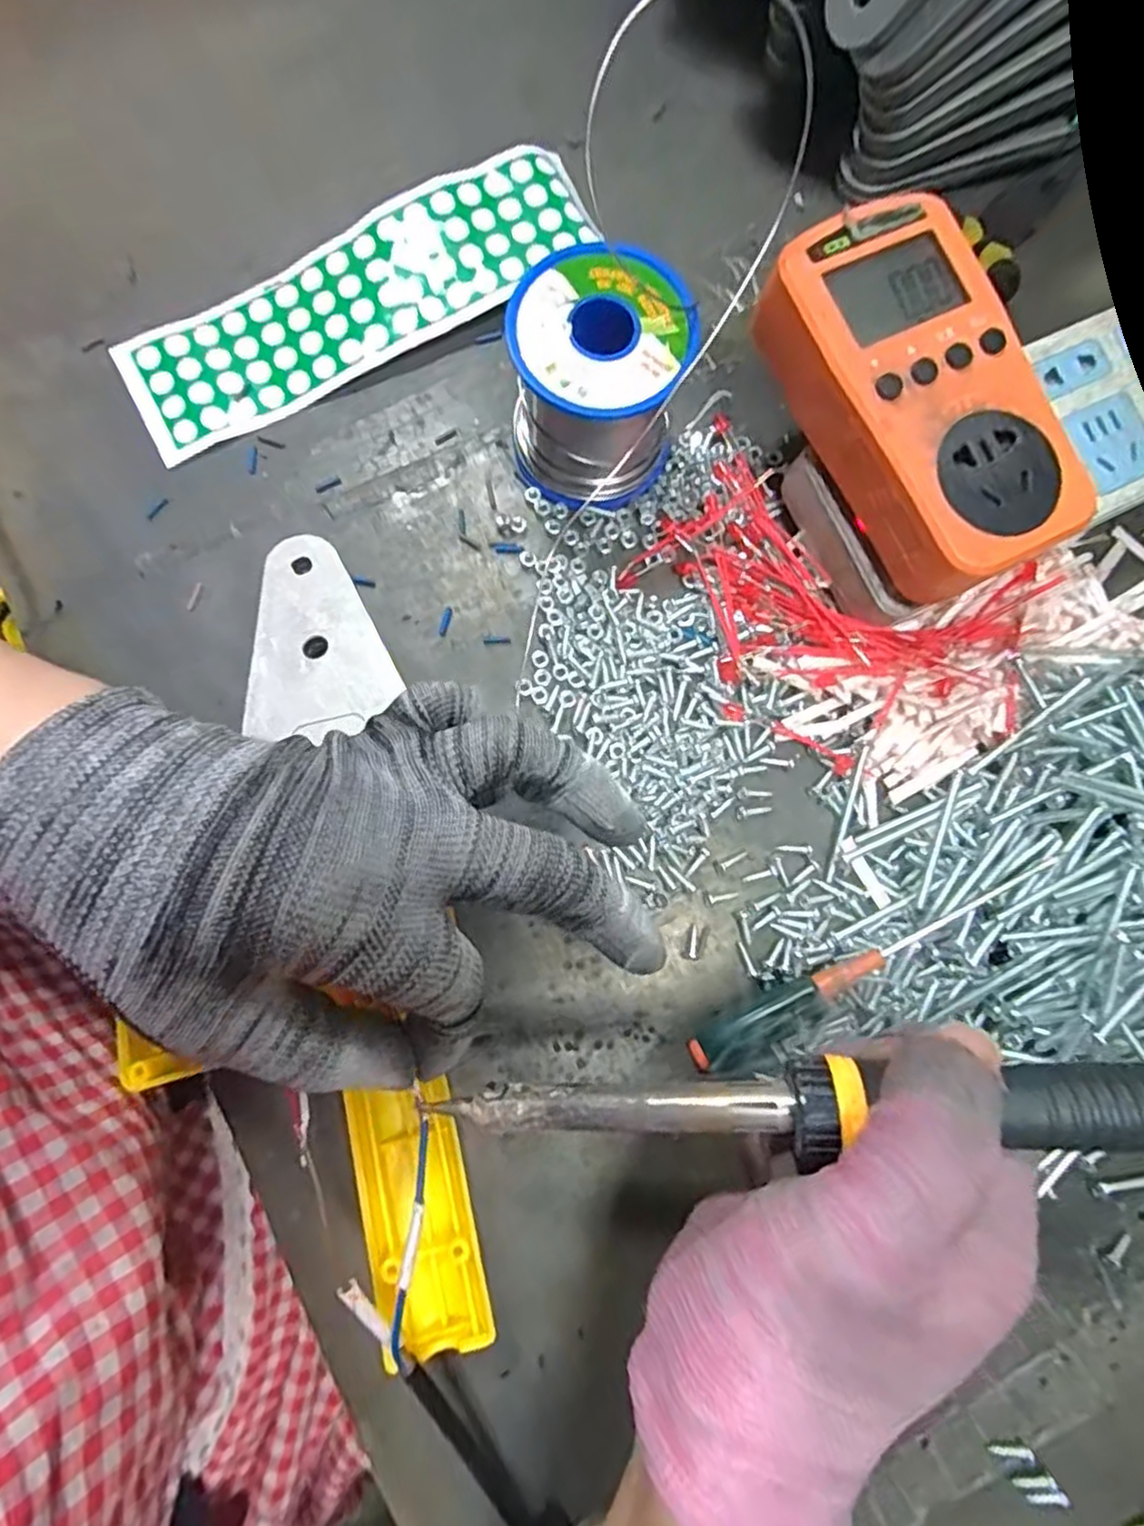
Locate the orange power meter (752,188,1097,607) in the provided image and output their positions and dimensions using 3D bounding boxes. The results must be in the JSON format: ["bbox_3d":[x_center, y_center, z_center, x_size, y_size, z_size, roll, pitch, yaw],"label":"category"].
[{"bbox_3d":[0.116,-0.121,0.236,0.078,0.031,0.126,-19,83,-5],"label":"orange power meter"}]

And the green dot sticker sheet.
[{"bbox_3d":[-0.091,-0.203,0.299,0.213,0.015,0.059,-31,84,-6],"label":"green dot sticker sheet"}]

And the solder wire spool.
[{"bbox_3d":[0.010,-0.145,0.268,0.063,0.062,0.063,9,81,-1],"label":"solder wire spool"}]

